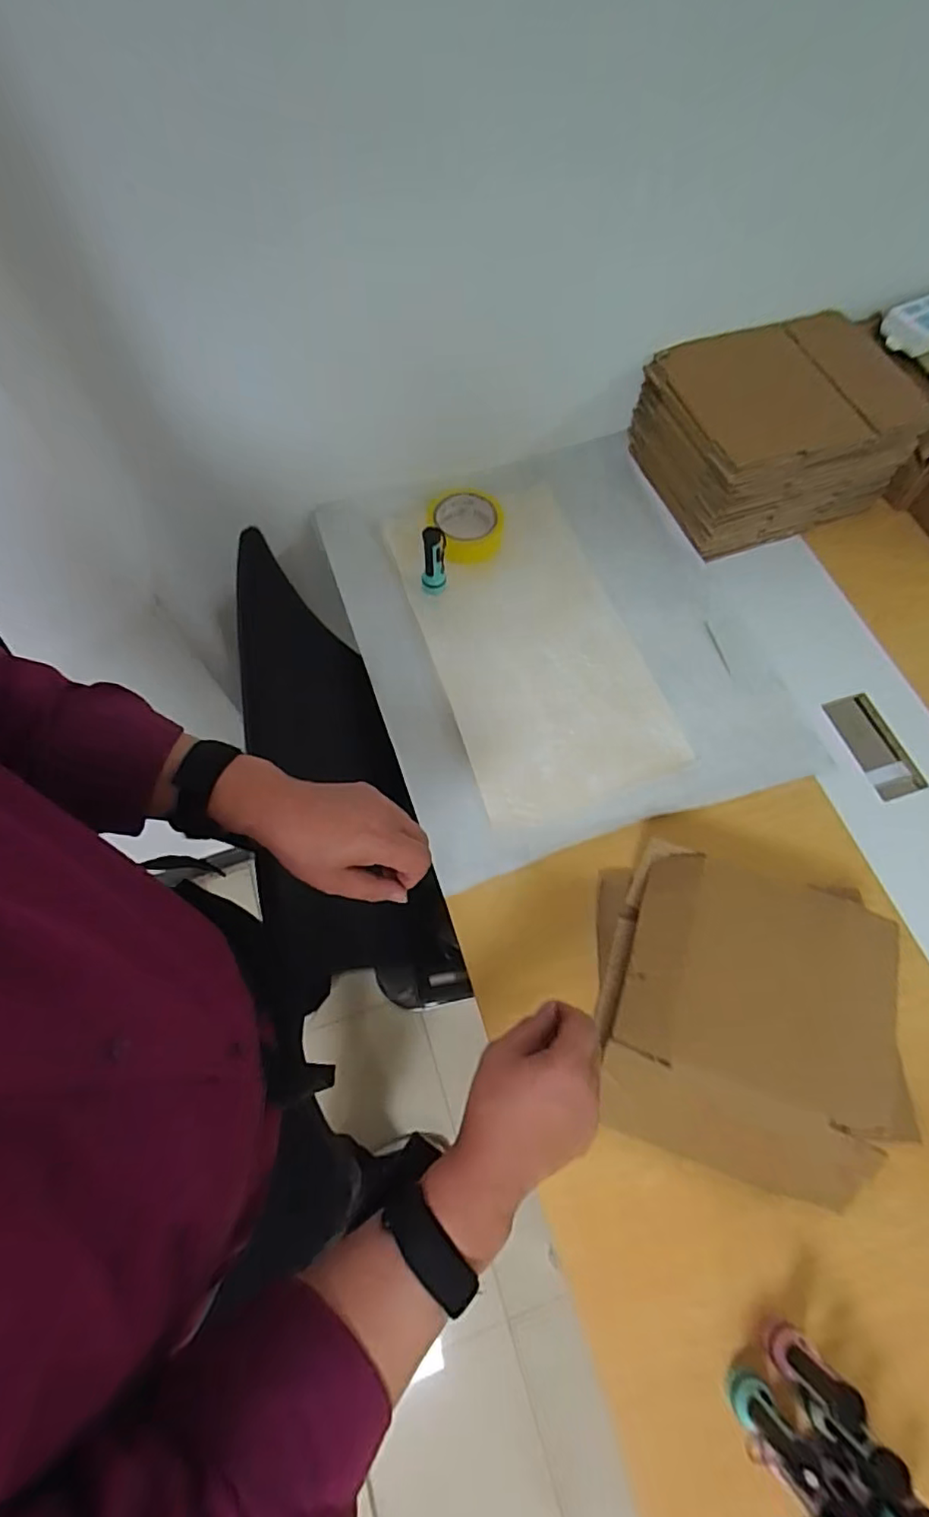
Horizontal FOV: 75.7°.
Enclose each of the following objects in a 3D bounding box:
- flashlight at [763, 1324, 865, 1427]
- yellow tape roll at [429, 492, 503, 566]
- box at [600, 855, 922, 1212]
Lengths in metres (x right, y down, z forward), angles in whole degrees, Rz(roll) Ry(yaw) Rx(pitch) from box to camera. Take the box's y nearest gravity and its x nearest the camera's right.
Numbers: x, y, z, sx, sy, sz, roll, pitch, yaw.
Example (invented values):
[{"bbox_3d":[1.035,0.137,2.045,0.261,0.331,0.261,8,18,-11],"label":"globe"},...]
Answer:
[{"bbox_3d":[0.282,0.503,0.488,0.033,0.096,0.033,0,65,0],"label":"flashlight"},{"bbox_3d":[0.000,-0.347,0.895,0.107,0.048,0.103,0,65,0],"label":"yellow tape roll"},{"bbox_3d":[0.279,0.257,0.590,0.257,0.114,0.276,18,67,9],"label":"box"}]

